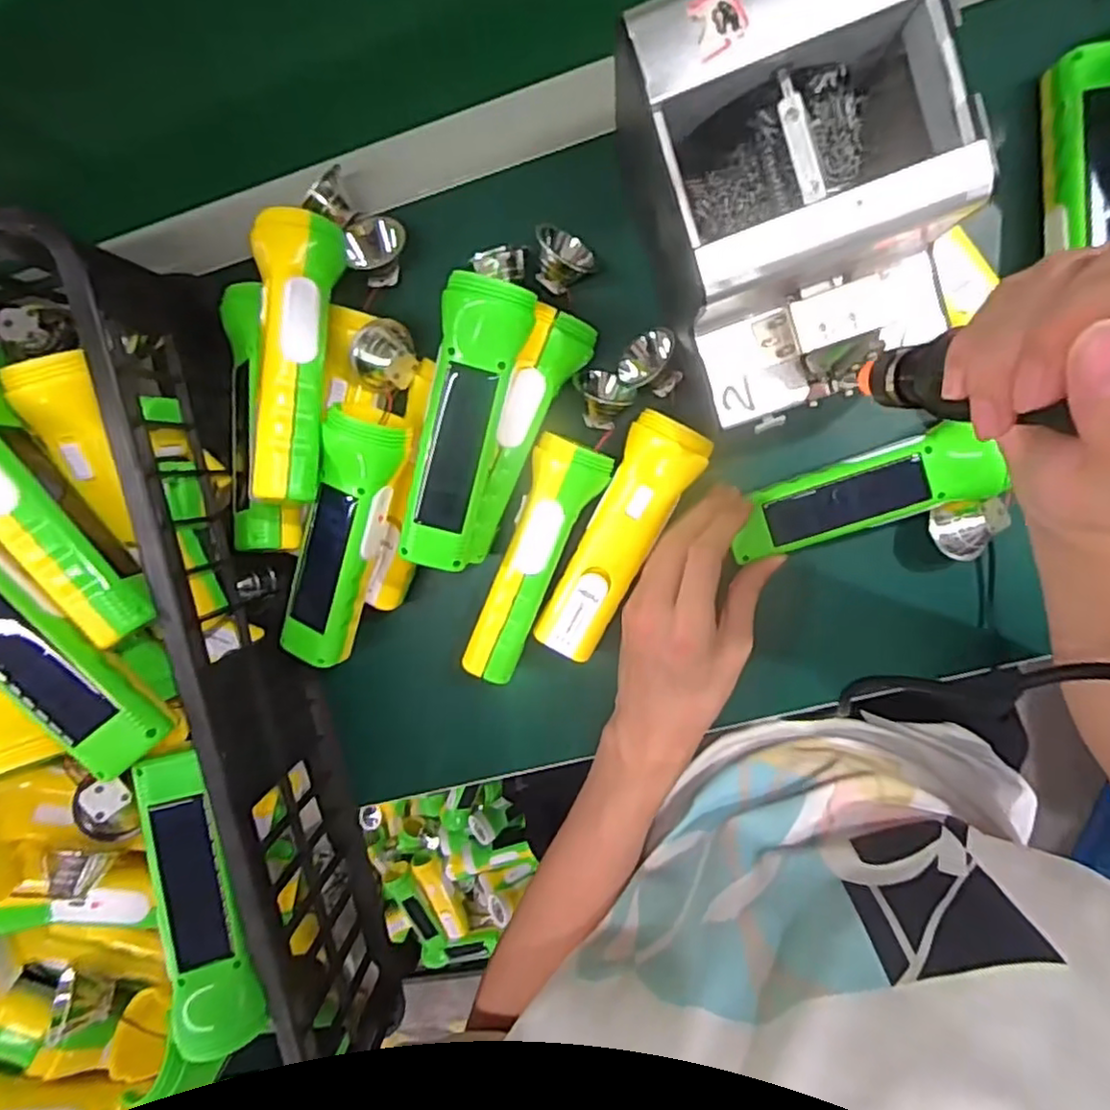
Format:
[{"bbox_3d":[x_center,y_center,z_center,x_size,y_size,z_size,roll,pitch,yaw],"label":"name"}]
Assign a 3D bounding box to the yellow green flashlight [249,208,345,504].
[{"bbox_3d":[-0.153,-0.114,0.382,0.044,0.048,0.163,3,97,6],"label":"yellow green flashlight"}]

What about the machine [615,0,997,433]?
[{"bbox_3d":[0.119,-0.168,0.327,0.121,0.120,0.170,-19,94,9],"label":"machine"}]

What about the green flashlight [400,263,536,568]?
[{"bbox_3d":[-0.053,-0.073,0.382,0.049,0.044,0.164,17,98,4],"label":"green flashlight"}]

